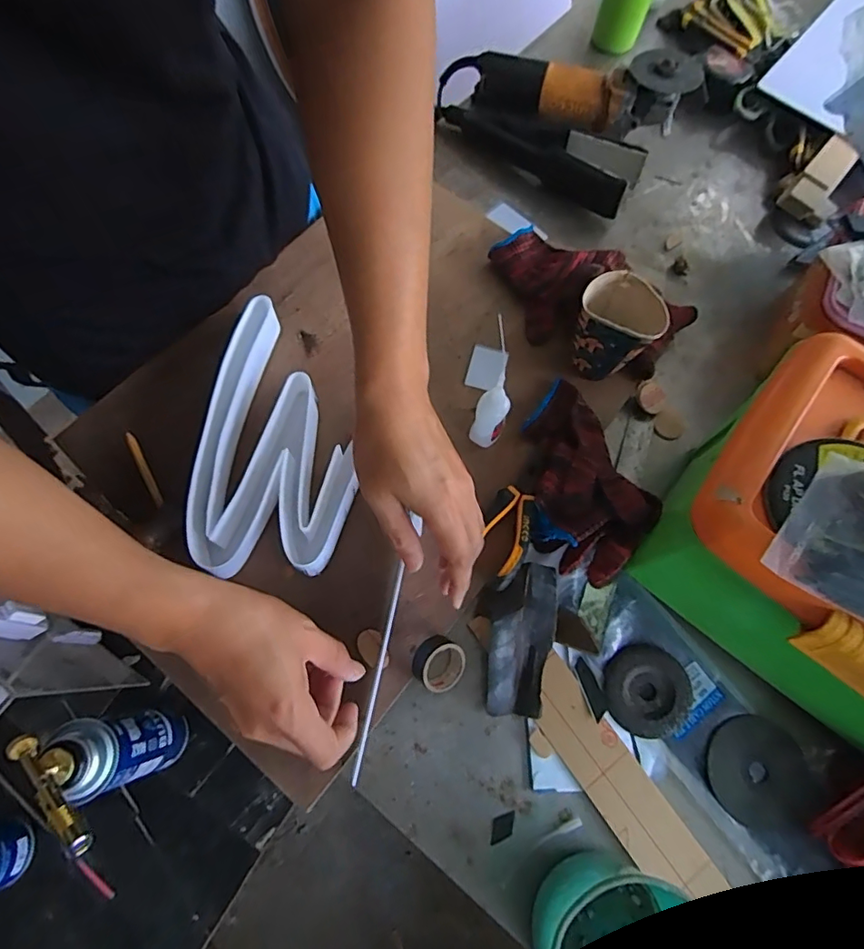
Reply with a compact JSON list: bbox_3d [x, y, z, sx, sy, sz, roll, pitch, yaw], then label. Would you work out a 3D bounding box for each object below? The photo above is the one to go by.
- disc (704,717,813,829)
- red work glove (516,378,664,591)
[{"bbox_3d":[0.287,0.260,0.453,0.086,0.005,0.083,0,68,-1],"label":"disc"},{"bbox_3d":[0.137,-0.002,0.499,0.104,0.052,0.203,-16,69,-8],"label":"red work glove"}]

